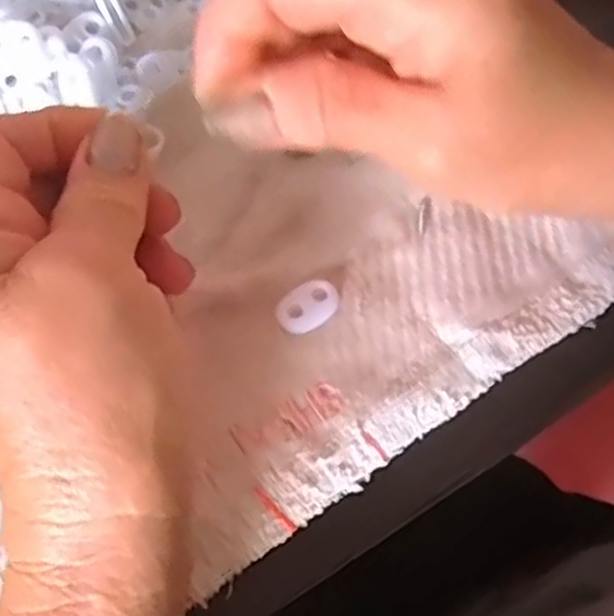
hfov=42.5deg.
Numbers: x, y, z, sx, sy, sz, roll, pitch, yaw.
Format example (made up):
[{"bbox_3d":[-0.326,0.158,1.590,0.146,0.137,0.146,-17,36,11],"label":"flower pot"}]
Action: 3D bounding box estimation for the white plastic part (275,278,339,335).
[{"bbox_3d":[0.001,-0.001,0.269,0.022,0.004,0.015,-34,72,-12],"label":"white plastic part"}]

